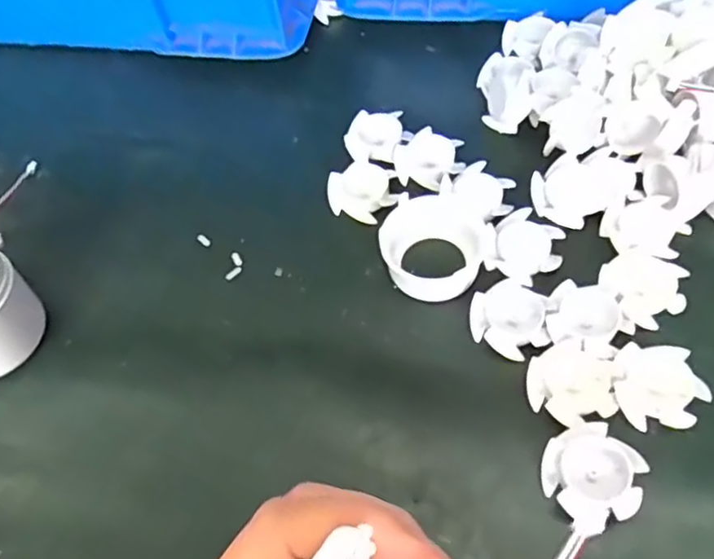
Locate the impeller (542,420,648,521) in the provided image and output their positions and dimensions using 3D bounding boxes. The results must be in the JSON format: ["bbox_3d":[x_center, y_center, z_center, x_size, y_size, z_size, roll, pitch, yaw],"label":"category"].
[{"bbox_3d":[0.100,0.083,0.268,0.036,0.013,0.040,-34,62,-13],"label":"impeller"}]

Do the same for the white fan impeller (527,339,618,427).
[{"bbox_3d":[0.100,0.048,0.294,0.038,0.008,0.040,5,60,9],"label":"white fan impeller"}]

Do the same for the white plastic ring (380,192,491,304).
[{"bbox_3d":[0.041,-0.019,0.335,0.051,0.029,0.051,-3,59,5],"label":"white plastic ring"}]

